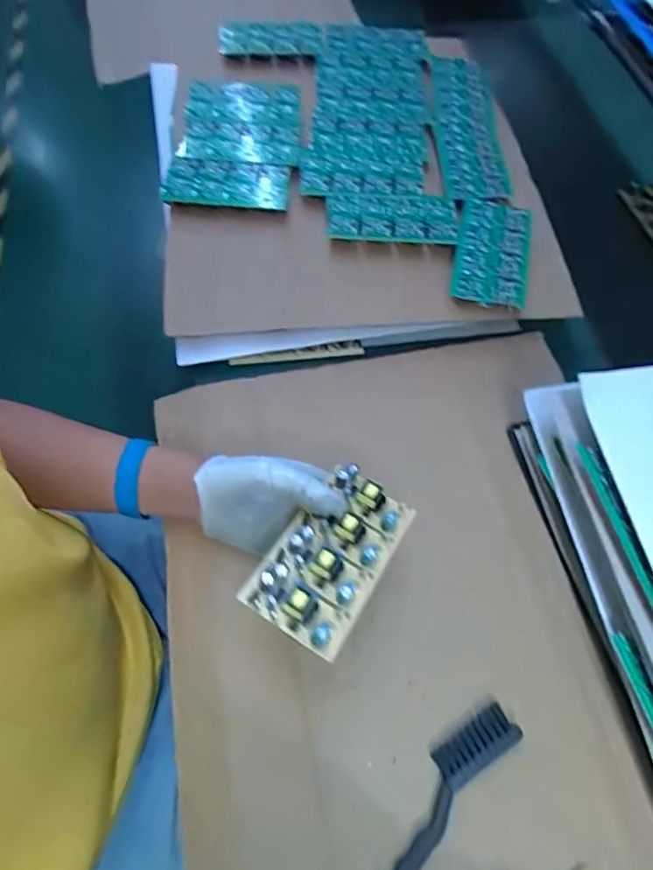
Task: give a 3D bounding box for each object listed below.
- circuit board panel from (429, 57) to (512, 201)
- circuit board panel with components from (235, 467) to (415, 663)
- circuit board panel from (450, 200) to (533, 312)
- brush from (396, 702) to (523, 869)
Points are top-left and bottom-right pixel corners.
[{"bbox_3d":[0.167,-0.374,0.626,0.078,0.013,0.283,3,62,-2],"label":"circuit board panel"},{"bbox_3d":[0.007,0.082,0.375,0.073,0.019,0.135,35,53,6],"label":"circuit board panel with components"},{"bbox_3d":[0.170,-0.189,0.536,0.074,0.009,0.140,11,63,4],"label":"circuit board panel"},{"bbox_3d":[0.069,0.257,0.358,0.167,0.016,0.036,-39,71,-21],"label":"brush"}]

